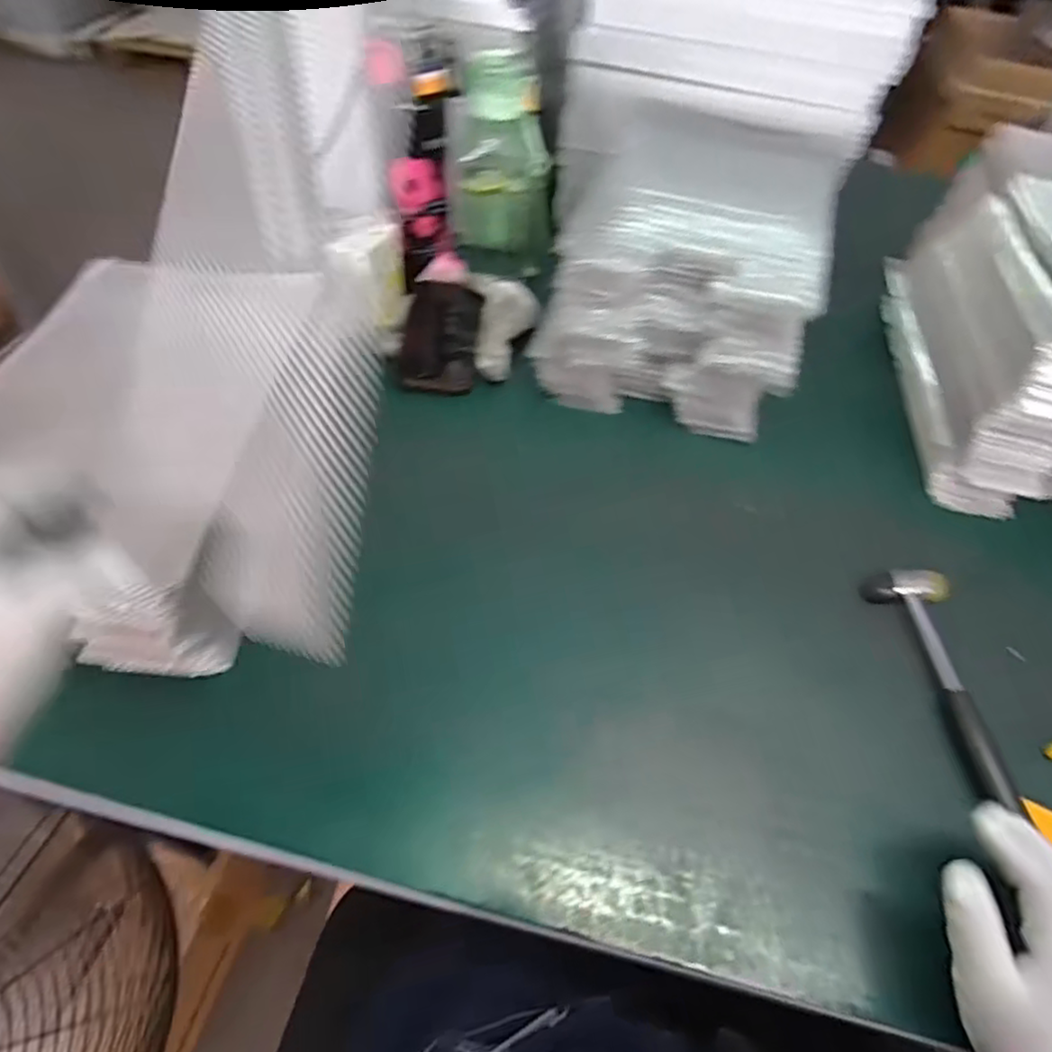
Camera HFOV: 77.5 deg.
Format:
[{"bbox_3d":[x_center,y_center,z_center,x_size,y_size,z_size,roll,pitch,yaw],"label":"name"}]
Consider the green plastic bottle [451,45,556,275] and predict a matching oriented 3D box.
[{"bbox_3d":[-0.026,-0.376,0.711,0.104,0.223,0.068,2,52,-4],"label":"green plastic bottle"}]

